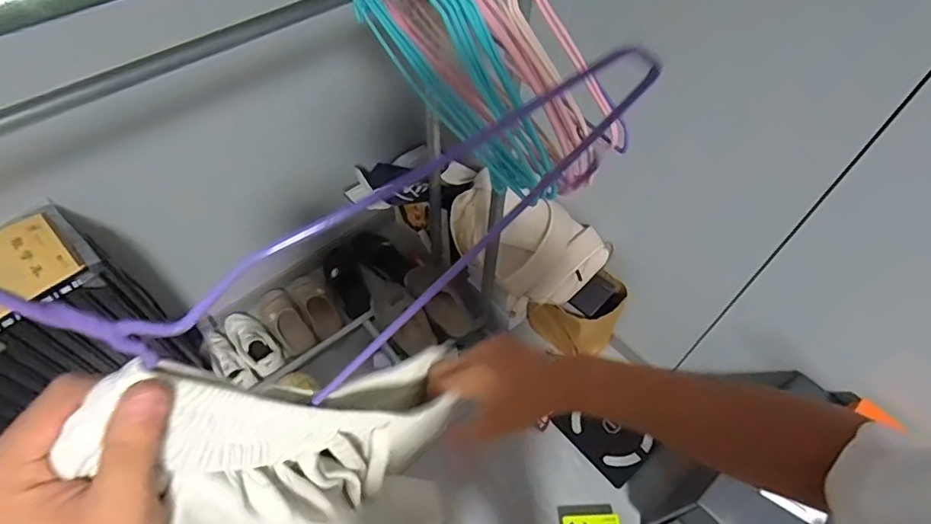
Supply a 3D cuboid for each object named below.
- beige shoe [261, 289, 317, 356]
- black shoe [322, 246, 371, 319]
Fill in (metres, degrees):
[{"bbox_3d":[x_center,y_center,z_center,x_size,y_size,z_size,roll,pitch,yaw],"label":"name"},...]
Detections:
[{"bbox_3d":[-0.603,0.194,1.729,0.104,0.088,0.250,-32,62,-21],"label":"beige shoe"},{"bbox_3d":[-0.419,0.069,1.824,0.124,0.059,0.258,-25,91,-27],"label":"black shoe"}]

